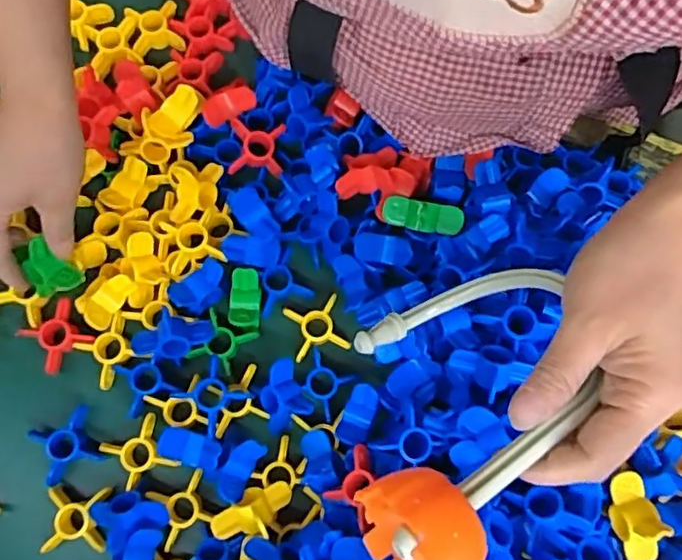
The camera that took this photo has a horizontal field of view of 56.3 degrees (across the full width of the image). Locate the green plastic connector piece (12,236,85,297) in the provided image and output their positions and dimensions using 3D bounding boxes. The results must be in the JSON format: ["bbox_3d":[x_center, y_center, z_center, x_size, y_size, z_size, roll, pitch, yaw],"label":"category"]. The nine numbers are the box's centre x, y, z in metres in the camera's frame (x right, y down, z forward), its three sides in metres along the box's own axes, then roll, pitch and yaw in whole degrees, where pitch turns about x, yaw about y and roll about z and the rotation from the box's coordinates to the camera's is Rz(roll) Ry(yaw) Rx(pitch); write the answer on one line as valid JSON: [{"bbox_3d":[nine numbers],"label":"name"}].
[{"bbox_3d":[-0.200,-0.009,0.436,0.035,0.034,0.031,-4,79,-2],"label":"green plastic connector piece"}]

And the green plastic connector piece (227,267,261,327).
[{"bbox_3d":[-0.069,0.014,0.456,0.021,0.019,0.041,-1,78,-1],"label":"green plastic connector piece"}]

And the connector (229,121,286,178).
[{"bbox_3d":[-0.065,-0.100,0.481,0.041,0.022,0.042,4,78,0],"label":"connector"}]

